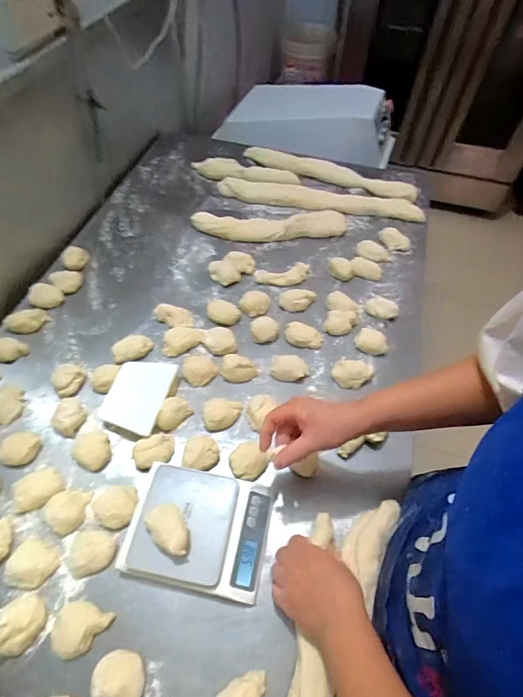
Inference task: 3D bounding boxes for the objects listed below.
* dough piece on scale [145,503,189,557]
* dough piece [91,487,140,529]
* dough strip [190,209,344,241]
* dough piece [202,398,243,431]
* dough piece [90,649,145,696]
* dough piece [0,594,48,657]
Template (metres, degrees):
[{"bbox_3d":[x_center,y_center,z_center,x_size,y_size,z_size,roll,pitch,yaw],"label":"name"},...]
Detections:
[{"bbox_3d":[-0.121,0.237,0.517,0.043,0.035,0.075,-30,61,-20],"label":"dough piece on scale"},{"bbox_3d":[-0.210,0.224,0.568,0.060,0.028,0.059,0,56,-1],"label":"dough piece"},{"bbox_3d":[0.018,-0.289,0.919,0.352,0.032,0.084,0,56,-1],"label":"dough strip"},{"bbox_3d":[-0.065,0.107,0.651,0.063,0.027,0.052,2,56,1],"label":"dough piece"},{"bbox_3d":[-0.165,0.386,0.456,0.055,0.029,0.056,0,56,-1],"label":"dough piece"},{"bbox_3d":[-0.296,0.337,0.483,0.053,0.029,0.058,0,56,-1],"label":"dough piece"}]

